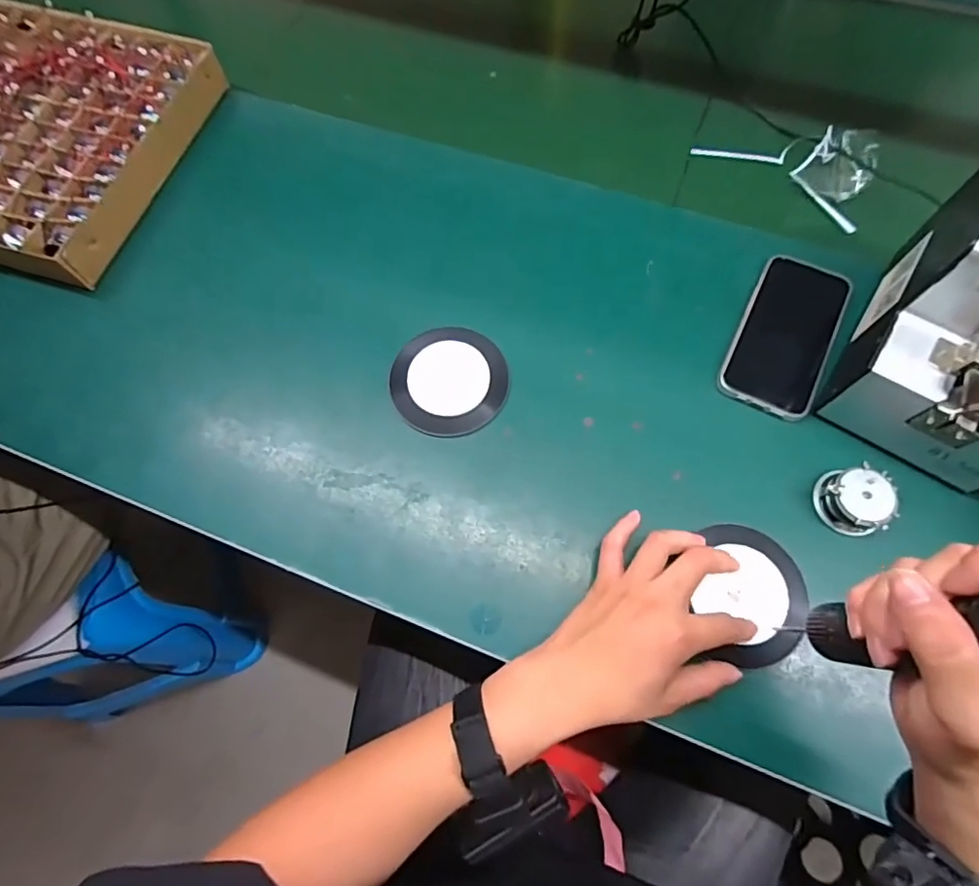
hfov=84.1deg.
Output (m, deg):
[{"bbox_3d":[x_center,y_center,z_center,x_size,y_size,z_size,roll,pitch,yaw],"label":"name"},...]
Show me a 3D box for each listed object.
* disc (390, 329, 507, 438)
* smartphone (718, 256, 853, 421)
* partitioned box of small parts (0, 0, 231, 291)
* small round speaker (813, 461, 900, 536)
[{"bbox_3d":[-0.034,-0.053,0.460,0.097,0.014,0.093,-1,70,2],"label":"disc"},{"bbox_3d":[0.251,-0.091,0.460,0.076,0.013,0.146,24,72,10],"label":"smartphone"},{"bbox_3d":[-0.526,-0.334,0.558,0.426,0.039,0.295,16,71,8],"label":"partitioned box of small parts"},{"bbox_3d":[0.271,0.042,0.402,0.043,0.028,0.046,-1,70,2],"label":"small round speaker"}]

